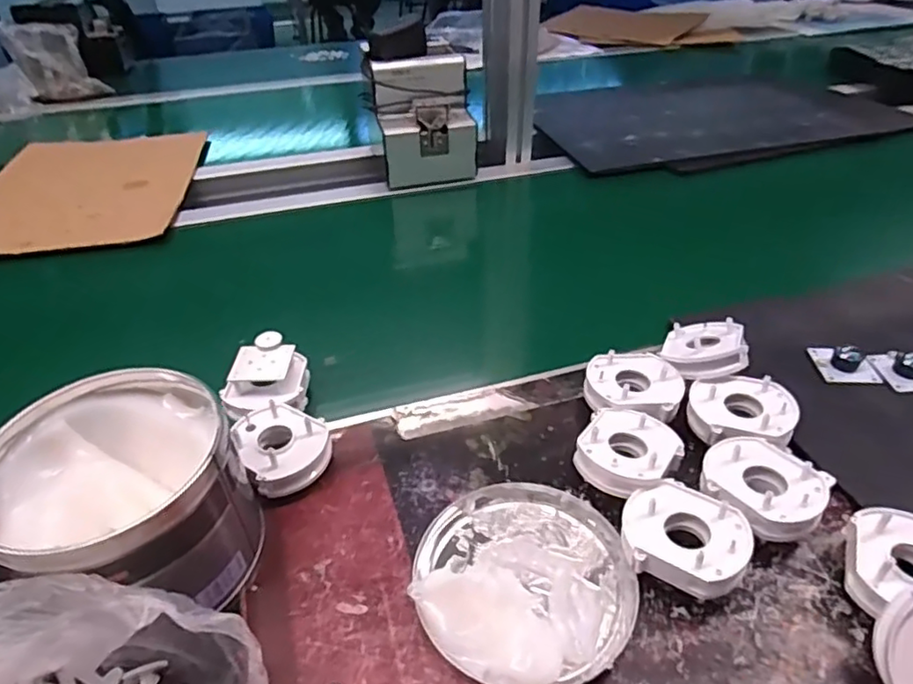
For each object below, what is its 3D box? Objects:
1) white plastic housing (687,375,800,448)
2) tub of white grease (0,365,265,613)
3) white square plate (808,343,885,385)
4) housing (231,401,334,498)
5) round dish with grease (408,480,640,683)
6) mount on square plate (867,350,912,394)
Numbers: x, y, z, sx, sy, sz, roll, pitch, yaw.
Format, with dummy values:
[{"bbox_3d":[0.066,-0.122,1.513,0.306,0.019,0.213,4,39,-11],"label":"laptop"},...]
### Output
[{"bbox_3d":[0.204,0.051,0.438,0.068,0.025,0.055,6,39,9],"label":"white plastic housing"},{"bbox_3d":[-0.190,0.097,0.356,0.122,0.105,0.123,-1,39,1],"label":"tub of white grease"},{"bbox_3d":[0.322,0.015,0.499,0.049,0.018,0.049,5,39,8],"label":"white square plate"},{"bbox_3d":[-0.122,0.076,0.434,0.059,0.038,0.066,-24,44,-26],"label":"housing"},{"bbox_3d":[0.040,0.135,0.359,0.126,0.027,0.127,-1,39,1],"label":"round dish with grease"},{"bbox_3d":[0.366,0.019,0.488,0.043,0.017,0.043,-2,39,0],"label":"mount on square plate"}]

